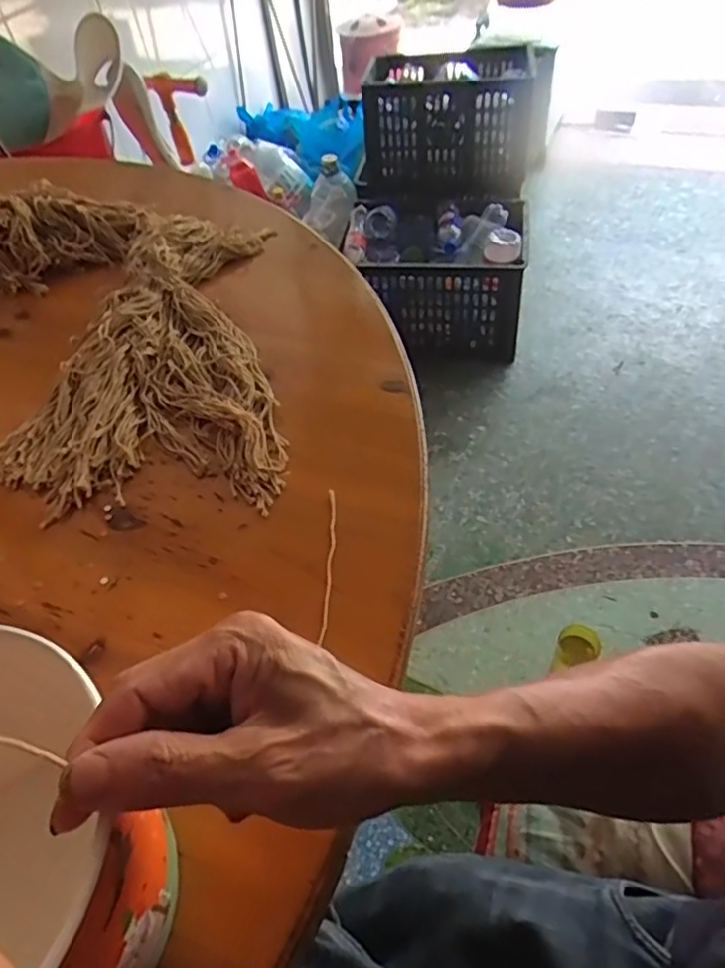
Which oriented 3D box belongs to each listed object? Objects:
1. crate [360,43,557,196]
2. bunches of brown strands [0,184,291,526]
[{"bbox_3d":[0.230,-0.940,1.637,0.456,0.291,0.250,12,53,16],"label":"crate"},{"bbox_3d":[-0.256,-0.156,0.595,0.330,0.072,0.471,-10,48,-2],"label":"bunches of brown strands"}]

